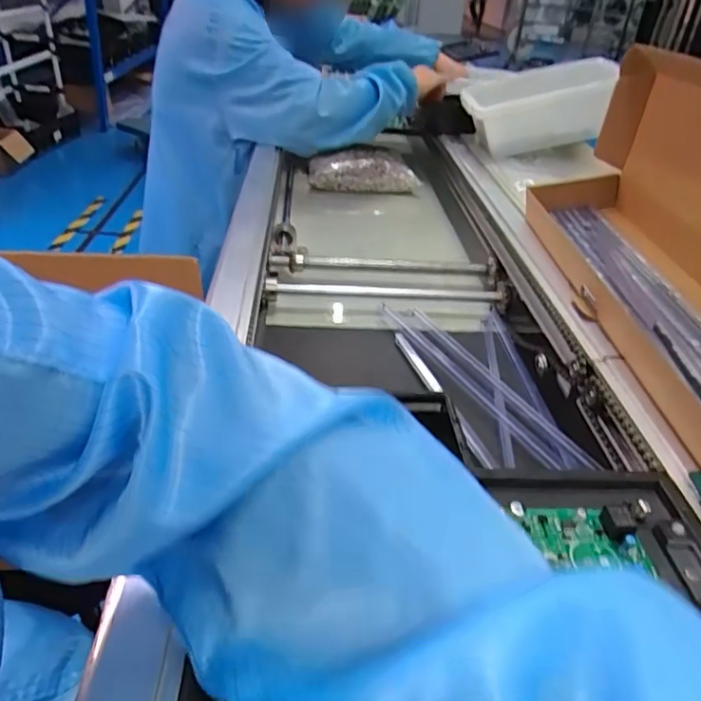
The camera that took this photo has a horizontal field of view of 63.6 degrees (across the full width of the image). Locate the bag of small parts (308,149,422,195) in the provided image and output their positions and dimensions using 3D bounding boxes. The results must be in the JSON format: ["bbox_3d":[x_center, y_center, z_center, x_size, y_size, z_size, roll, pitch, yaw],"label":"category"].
[{"bbox_3d":[0.027,-0.393,1.248,0.236,0.068,0.087,2,34,-8],"label":"bag of small parts"}]

